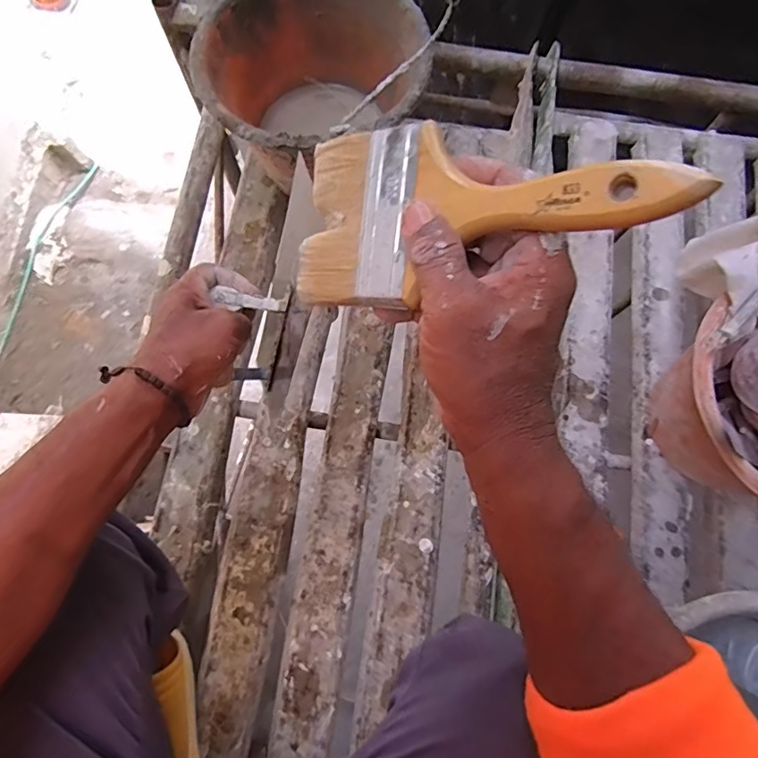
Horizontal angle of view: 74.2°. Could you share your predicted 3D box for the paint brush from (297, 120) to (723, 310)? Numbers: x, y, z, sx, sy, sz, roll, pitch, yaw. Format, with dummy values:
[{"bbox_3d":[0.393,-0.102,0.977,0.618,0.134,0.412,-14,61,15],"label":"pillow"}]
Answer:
[{"bbox_3d":[0.039,-0.085,0.252,0.205,0.014,0.094,7,87,35],"label":"paint brush"}]

